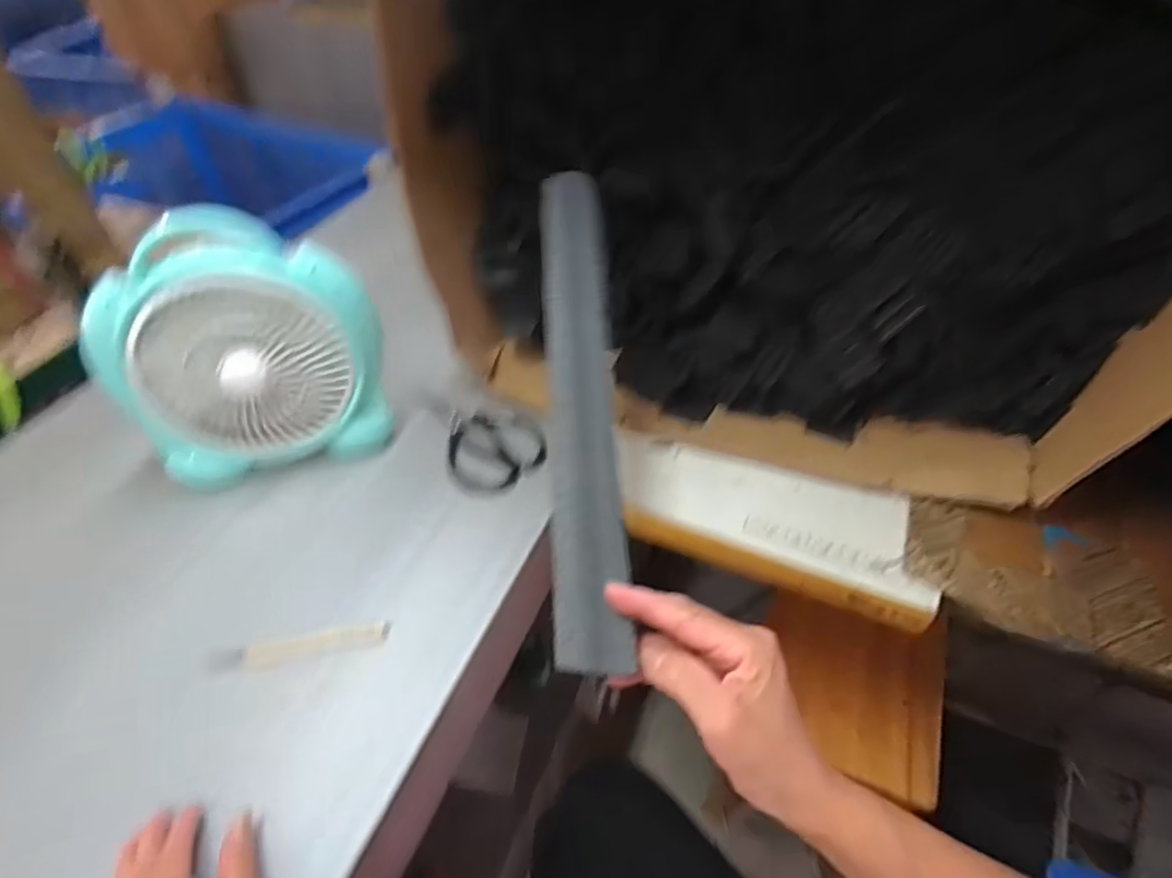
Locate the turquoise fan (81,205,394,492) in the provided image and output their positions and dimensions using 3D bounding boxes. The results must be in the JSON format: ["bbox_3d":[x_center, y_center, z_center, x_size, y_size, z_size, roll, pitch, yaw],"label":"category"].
[{"bbox_3d":[-0.321,-0.081,0.606,0.231,0.240,0.096,-11,47,-10],"label":"turquoise fan"}]

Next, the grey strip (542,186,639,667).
[{"bbox_3d":[-0.003,-0.037,0.445,0.047,0.022,0.378,-2,65,-2],"label":"grey strip"}]

